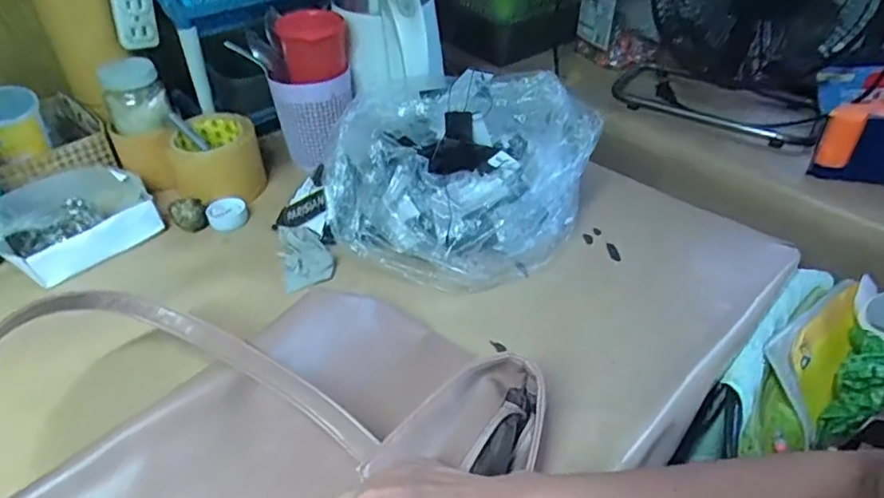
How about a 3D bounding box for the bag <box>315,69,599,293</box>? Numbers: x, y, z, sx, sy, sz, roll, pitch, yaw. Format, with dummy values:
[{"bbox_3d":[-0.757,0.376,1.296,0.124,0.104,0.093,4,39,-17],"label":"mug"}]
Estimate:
[{"bbox_3d":[0.016,-0.073,0.583,0.246,0.120,0.194,9,41,11],"label":"bag"}]

